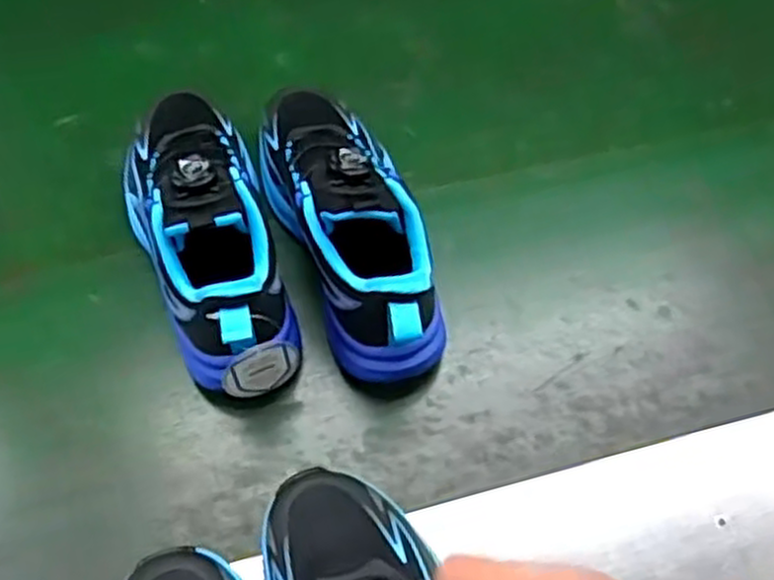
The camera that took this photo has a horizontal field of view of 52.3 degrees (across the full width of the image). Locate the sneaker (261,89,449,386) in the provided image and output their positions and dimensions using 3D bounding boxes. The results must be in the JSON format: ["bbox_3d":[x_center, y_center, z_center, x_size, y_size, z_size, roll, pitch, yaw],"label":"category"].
[{"bbox_3d":[-0.024,-0.049,0.524,0.084,0.121,0.224,-15,62,-10],"label":"sneaker"}]

